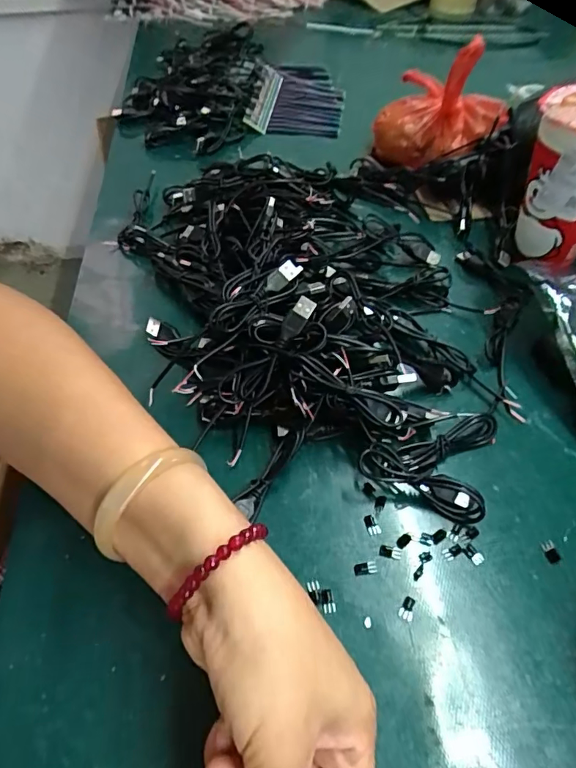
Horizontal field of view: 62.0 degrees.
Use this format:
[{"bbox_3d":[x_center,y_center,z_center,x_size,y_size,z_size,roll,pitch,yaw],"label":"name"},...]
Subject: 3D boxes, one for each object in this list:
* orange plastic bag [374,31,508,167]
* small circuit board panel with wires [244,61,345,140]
[{"bbox_3d":[0.174,-0.329,0.549,0.129,0.121,0.142,11,51,7],"label":"orange plastic bag"},{"bbox_3d":[0.016,-0.426,0.704,0.128,0.032,0.237,3,51,3],"label":"small circuit board panel with wires"}]

